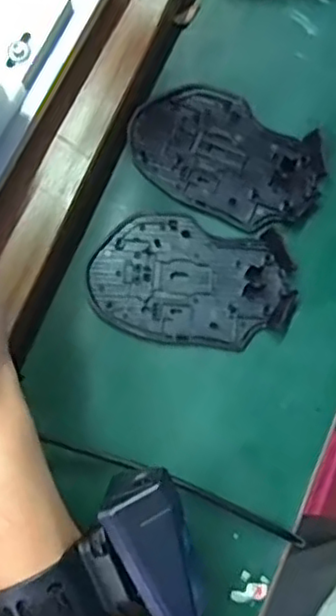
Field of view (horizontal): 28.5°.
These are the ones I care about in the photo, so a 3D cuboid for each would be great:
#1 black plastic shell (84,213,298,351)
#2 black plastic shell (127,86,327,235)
[{"bbox_3d":[0.014,-0.016,0.385,0.115,0.010,0.073,6,79,1],"label":"black plastic shell"},{"bbox_3d":[0.035,-0.091,0.402,0.116,0.009,0.073,26,80,5],"label":"black plastic shell"}]

